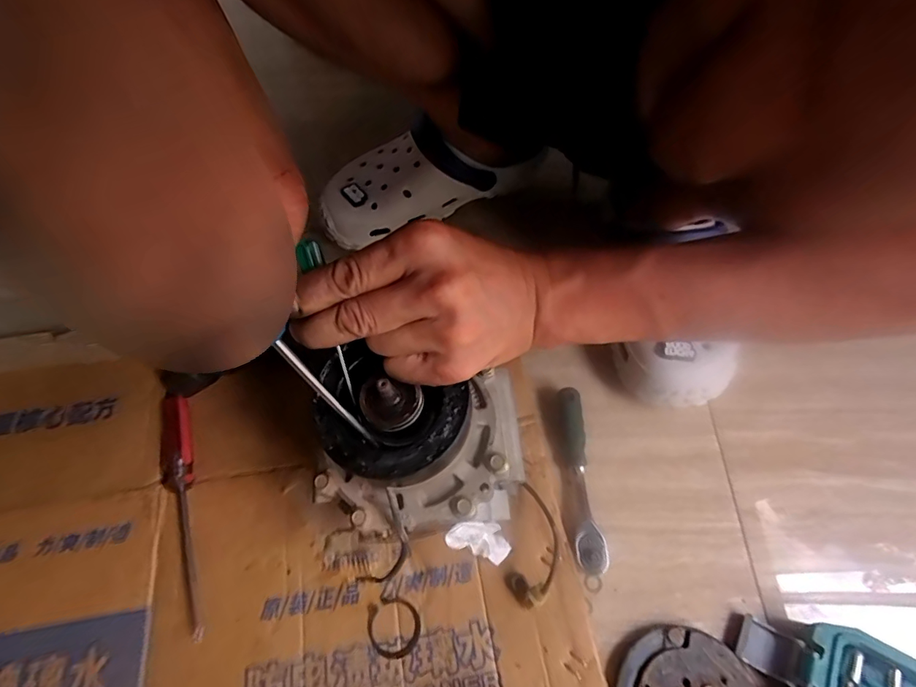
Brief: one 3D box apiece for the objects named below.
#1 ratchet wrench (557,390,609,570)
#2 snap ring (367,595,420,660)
[{"bbox_3d":[0.104,0.112,0.399,0.024,0.022,0.149,1,62,-2],"label":"ratchet wrench"},{"bbox_3d":[-0.048,0.211,0.351,0.037,0.004,0.041,-29,66,-16],"label":"snap ring"}]

